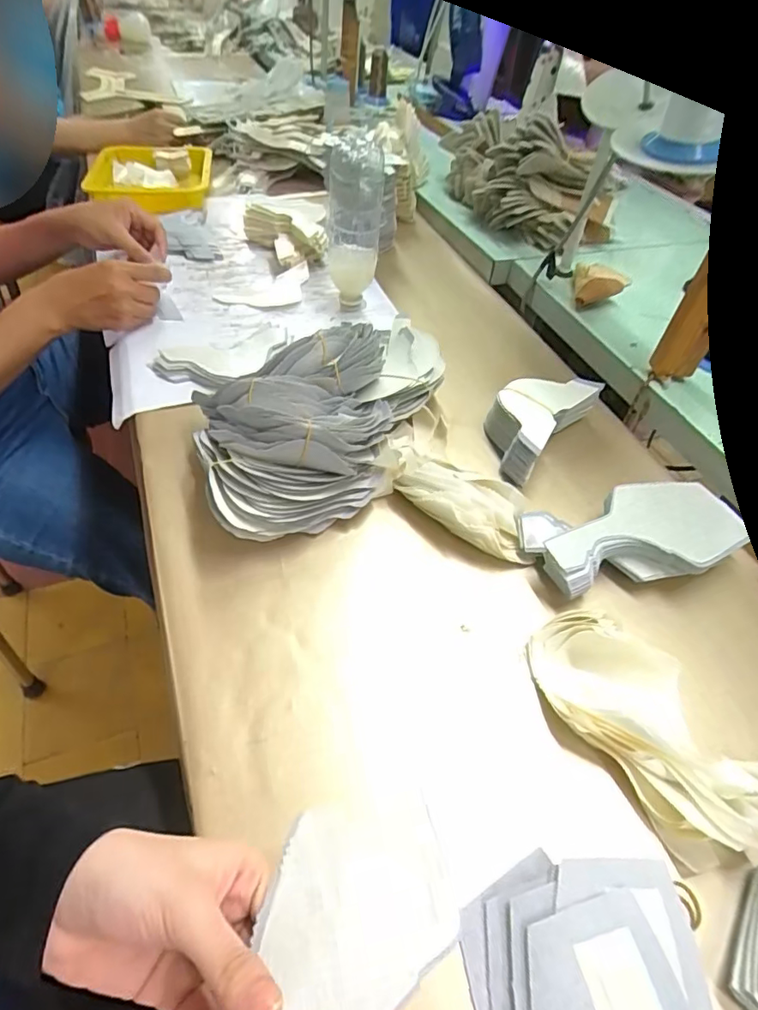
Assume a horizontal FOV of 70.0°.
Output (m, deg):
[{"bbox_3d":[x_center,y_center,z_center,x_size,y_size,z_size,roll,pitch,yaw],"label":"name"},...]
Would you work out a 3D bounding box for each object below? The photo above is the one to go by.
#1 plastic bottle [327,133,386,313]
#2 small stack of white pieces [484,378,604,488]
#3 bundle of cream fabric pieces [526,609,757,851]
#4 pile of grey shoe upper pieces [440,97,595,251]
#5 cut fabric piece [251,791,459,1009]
[{"bbox_3d":[-0.030,-0.334,0.656,0.064,0.200,0.058,0,49,-4],"label":"plastic bottle"},{"bbox_3d":[0.163,-0.093,0.585,0.082,0.054,0.145,34,55,23],"label":"small stack of white pieces"},{"bbox_3d":[0.188,0.153,0.382,0.088,0.041,0.183,-31,58,-27],"label":"bundle of cream fabric pieces"},{"bbox_3d":[0.194,-0.516,0.834,0.099,0.141,0.279,-22,54,-21],"label":"pile of grey shoe upper pieces"},{"bbox_3d":[-0.014,0.200,0.220,0.077,0.041,0.155,8,49,2],"label":"cut fabric piece"}]

